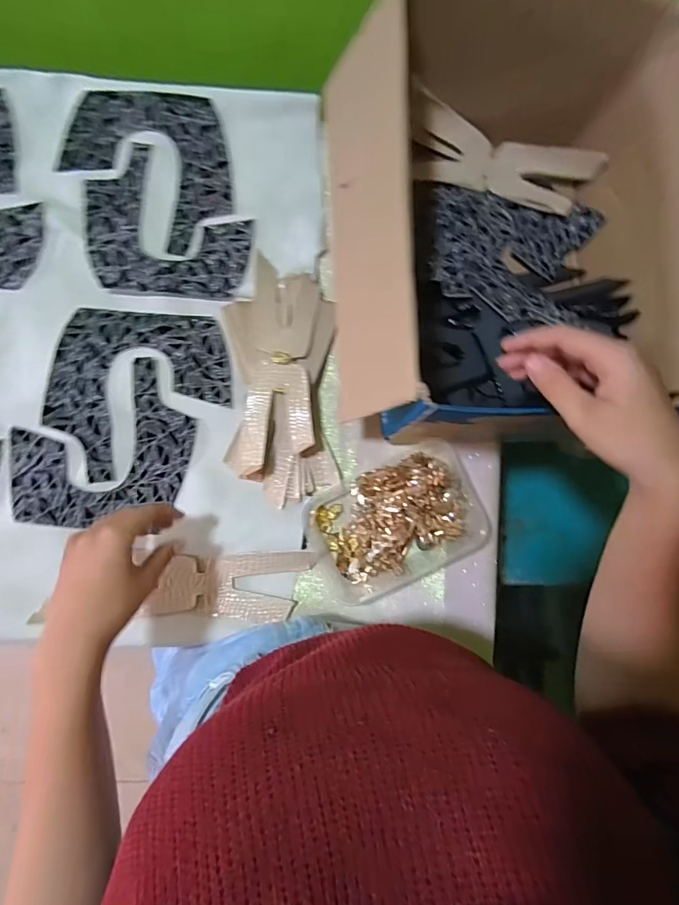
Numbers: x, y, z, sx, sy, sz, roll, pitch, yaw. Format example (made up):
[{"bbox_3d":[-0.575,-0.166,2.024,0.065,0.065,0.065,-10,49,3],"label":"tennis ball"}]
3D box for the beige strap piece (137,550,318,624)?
[{"bbox_3d":[-0.113,0.144,0.478,0.168,0.010,0.072,-1,85,-6],"label":"beige strap piece"}]

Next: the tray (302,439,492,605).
[{"bbox_3d":[0.062,0.077,0.478,0.190,0.045,0.137,-24,89,-5],"label":"tray"}]

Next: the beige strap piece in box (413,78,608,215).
[{"bbox_3d":[0.177,-0.324,0.496,0.222,0.047,0.072,13,86,-3],"label":"beige strap piece in box"}]

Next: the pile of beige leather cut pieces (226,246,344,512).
[{"bbox_3d":[-0.061,-0.074,0.487,0.112,0.035,0.247,-1,87,-4],"label":"pile of beige leather cut pieces"}]

